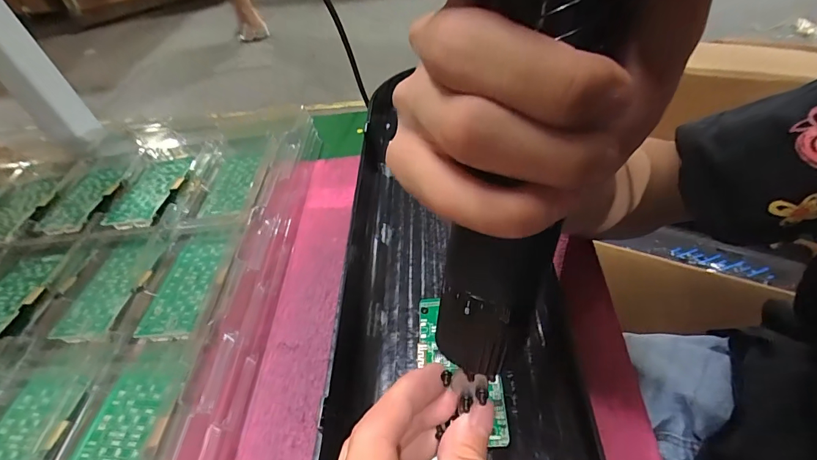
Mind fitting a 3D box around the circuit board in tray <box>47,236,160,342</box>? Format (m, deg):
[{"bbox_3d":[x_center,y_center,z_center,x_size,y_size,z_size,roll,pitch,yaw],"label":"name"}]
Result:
[{"bbox_3d":[-0.232,0.042,0.333,0.046,0.010,0.100,1,46,7],"label":"circuit board in tray"}]

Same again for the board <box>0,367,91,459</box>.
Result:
[{"bbox_3d":[-0.236,0.128,0.253,0.051,0.010,0.093,-2,46,4],"label":"board"}]

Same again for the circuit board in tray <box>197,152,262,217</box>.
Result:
[{"bbox_3d":[-0.167,-0.045,0.399,0.043,0.010,0.089,-6,46,1],"label":"circuit board in tray"}]

